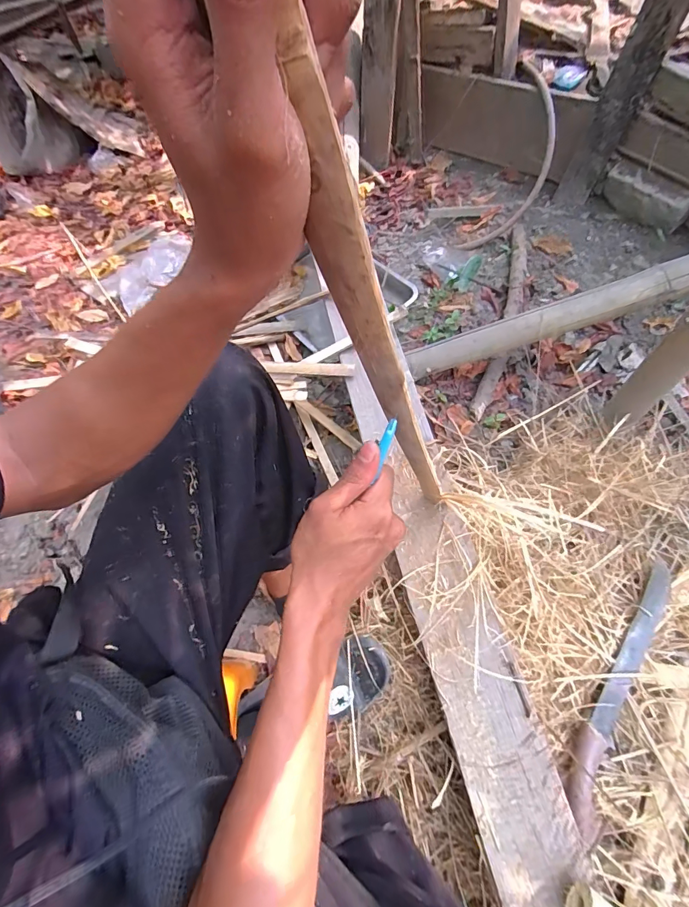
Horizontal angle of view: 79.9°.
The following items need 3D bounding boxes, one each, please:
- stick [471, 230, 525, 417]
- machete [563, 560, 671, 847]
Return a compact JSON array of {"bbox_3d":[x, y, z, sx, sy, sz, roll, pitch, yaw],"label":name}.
[{"bbox_3d":[0.374,-0.321,0.948,0.057,0.088,0.529,17,60,6],"label":"stick"},{"bbox_3d":[0.397,0.322,0.589,0.064,0.024,0.393,29,63,13],"label":"machete"}]

